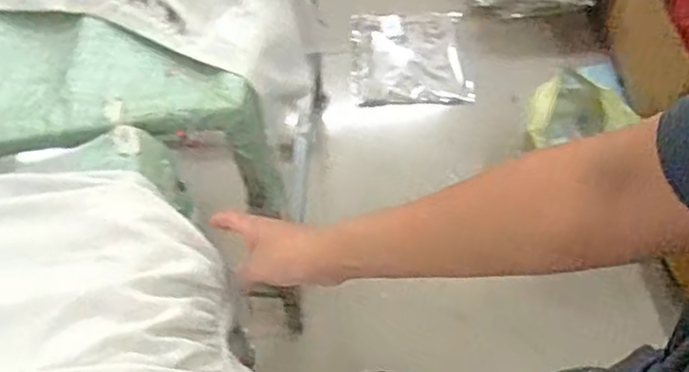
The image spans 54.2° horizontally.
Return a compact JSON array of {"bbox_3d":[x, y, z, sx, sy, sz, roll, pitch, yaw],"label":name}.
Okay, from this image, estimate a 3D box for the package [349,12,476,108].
[{"bbox_3d":[0.160,-0.321,1.694,0.292,0.033,0.282,0,61,1],"label":"package"}]

